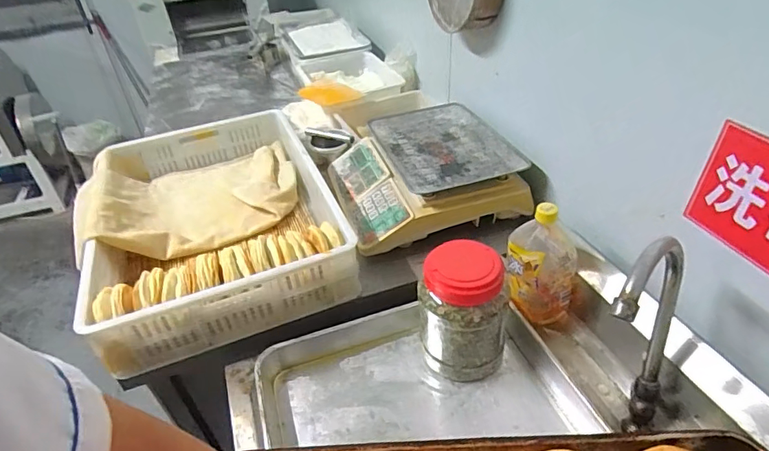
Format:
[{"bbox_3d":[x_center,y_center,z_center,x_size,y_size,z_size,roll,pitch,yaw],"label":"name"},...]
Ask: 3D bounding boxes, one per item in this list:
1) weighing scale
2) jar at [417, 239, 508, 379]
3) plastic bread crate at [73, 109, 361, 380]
[{"bbox_3d":[0.074,-0.130,0.982,0.351,0.092,0.409,-12,40,-10],"label":"weighing scale"},{"bbox_3d":[0.111,0.126,0.669,0.119,0.176,0.114,-2,39,2],"label":"jar"},{"bbox_3d":[-0.357,-0.038,0.942,0.426,0.135,0.668,-17,41,-16],"label":"plastic bread crate"}]

